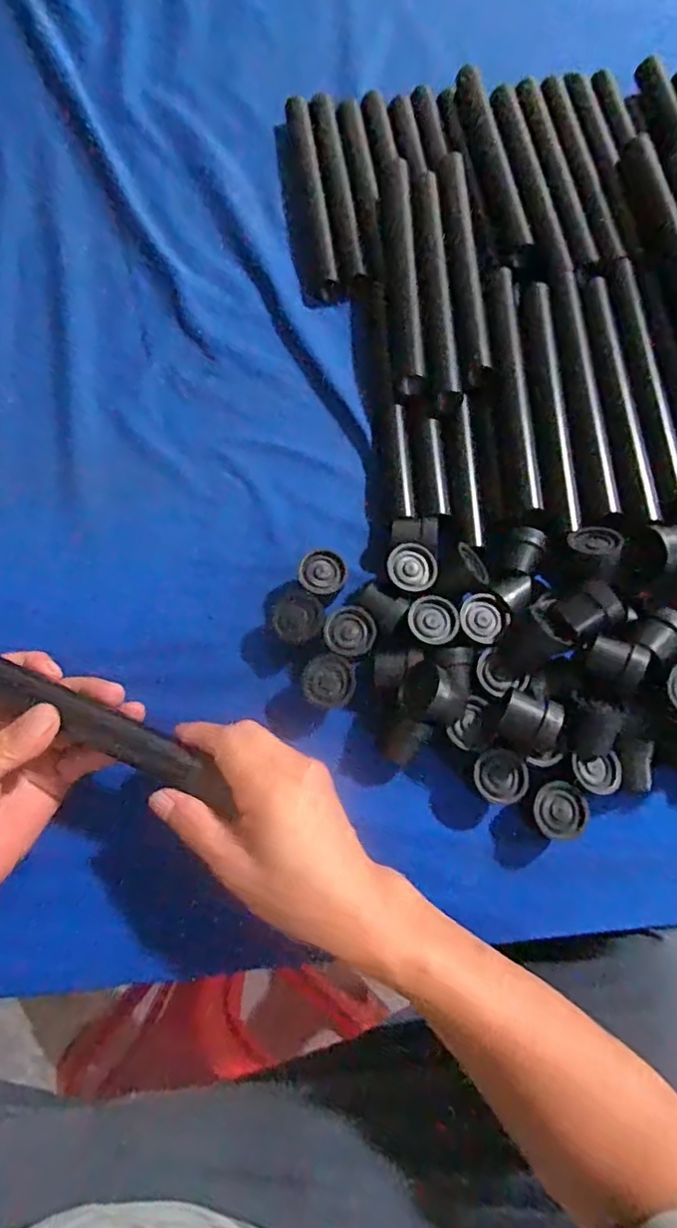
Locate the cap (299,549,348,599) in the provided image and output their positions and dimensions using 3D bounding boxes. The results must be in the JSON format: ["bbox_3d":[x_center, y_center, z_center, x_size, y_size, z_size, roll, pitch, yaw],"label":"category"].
[{"bbox_3d":[-0.011,-0.025,0.414,0.032,0.031,0.034,1,73,-4],"label":"cap"}]

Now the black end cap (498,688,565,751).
[{"bbox_3d":[0.117,0.070,0.360,0.032,0.037,0.031,19,73,2],"label":"black end cap"}]

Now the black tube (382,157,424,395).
[{"bbox_3d":[0.051,-0.292,0.485,0.024,0.019,0.241,0,71,-2],"label":"black tube"}]

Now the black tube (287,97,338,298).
[{"bbox_3d":[-0.025,-0.387,0.520,0.020,0.022,0.225,-7,74,-6],"label":"black tube"}]

